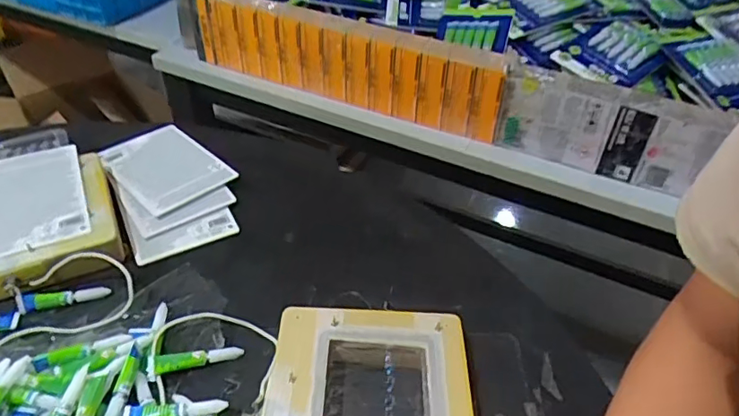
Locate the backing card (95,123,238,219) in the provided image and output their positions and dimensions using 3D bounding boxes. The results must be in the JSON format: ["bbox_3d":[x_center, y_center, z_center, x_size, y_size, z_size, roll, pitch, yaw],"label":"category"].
[{"bbox_3d":[-0.265,-0.055,0.710,0.168,0.011,0.112,33,49,32],"label":"backing card"}]

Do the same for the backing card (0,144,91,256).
[{"bbox_3d":[-0.385,-0.015,0.614,0.114,0.008,0.173,-18,46,-20],"label":"backing card"}]

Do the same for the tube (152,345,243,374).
[{"bbox_3d":[-0.156,0.137,0.502,0.077,0.012,0.016,-3,41,-25],"label":"tube"}]

